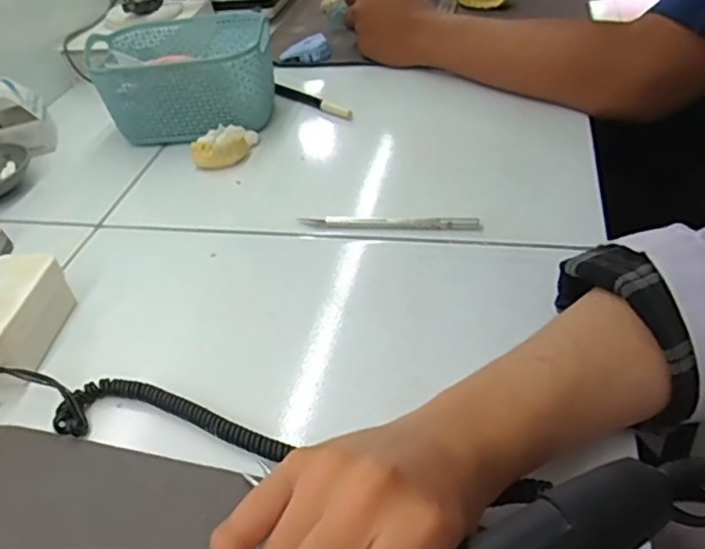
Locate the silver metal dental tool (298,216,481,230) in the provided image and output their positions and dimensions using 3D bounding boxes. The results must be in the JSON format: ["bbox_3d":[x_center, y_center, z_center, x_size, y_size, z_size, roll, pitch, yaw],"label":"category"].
[{"bbox_3d":[0.026,-0.040,0.458,0.137,0.009,0.011,4,43,12],"label":"silver metal dental tool"}]

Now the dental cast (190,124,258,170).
[{"bbox_3d":[-0.118,-0.119,0.558,0.056,0.022,0.046,-8,41,0],"label":"dental cast"}]

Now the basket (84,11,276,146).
[{"bbox_3d":[-0.163,-0.196,0.604,0.166,0.079,0.121,-6,42,4],"label":"basket"}]

